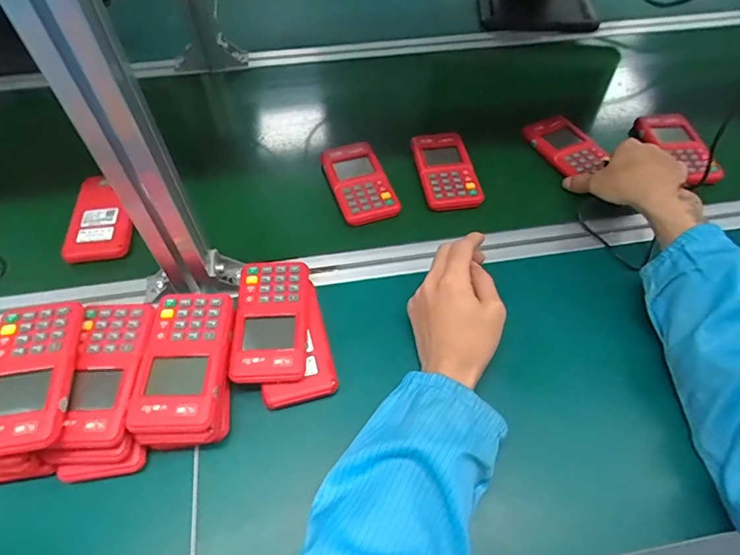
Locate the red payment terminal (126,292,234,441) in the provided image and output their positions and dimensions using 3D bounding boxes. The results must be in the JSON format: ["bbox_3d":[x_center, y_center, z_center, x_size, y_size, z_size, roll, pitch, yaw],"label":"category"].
[{"bbox_3d":[-0.165,0.073,0.422,0.073,0.016,0.134,-3,57,-2],"label":"red payment terminal"}]

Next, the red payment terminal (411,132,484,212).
[{"bbox_3d":[0.098,-0.143,0.624,0.067,0.021,0.126,-9,57,-6],"label":"red payment terminal"}]

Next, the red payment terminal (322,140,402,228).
[{"bbox_3d":[-0.012,-0.118,0.598,0.068,0.025,0.129,-17,58,-11],"label":"red payment terminal"}]

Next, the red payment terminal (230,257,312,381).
[{"bbox_3d":[-0.095,0.039,0.467,0.070,0.018,0.129,-4,57,-3],"label":"red payment terminal"}]

